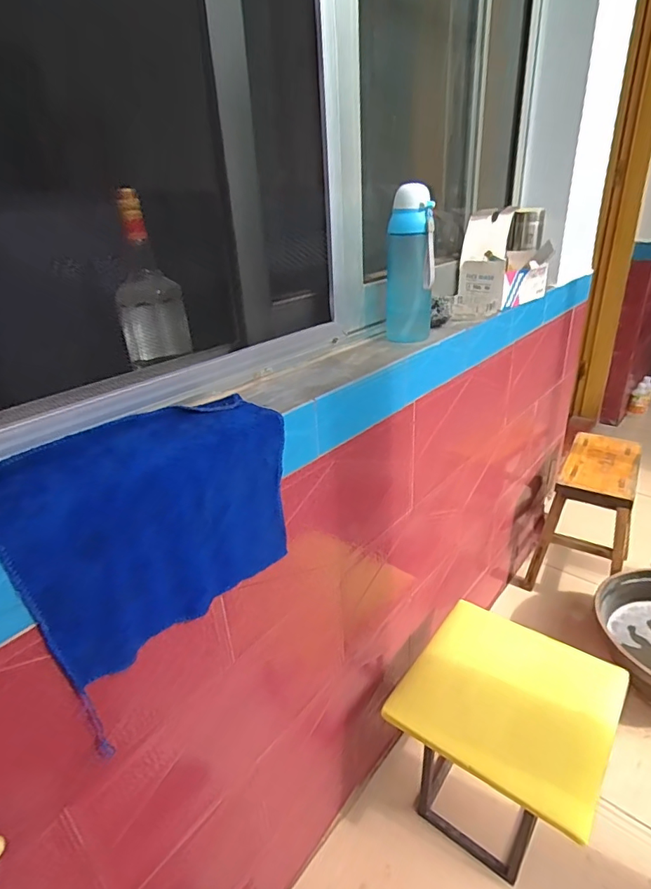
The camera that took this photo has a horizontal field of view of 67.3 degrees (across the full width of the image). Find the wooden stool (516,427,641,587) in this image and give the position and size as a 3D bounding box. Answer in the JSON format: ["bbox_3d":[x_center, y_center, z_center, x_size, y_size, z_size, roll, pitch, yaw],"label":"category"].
[{"bbox_3d":[0.721,0.192,1.358,0.219,0.337,0.312,12,31,27],"label":"wooden stool"}]

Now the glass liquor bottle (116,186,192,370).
[{"bbox_3d":[-0.226,-0.203,0.617,0.080,0.187,0.062,-10,28,-12],"label":"glass liquor bottle"}]

